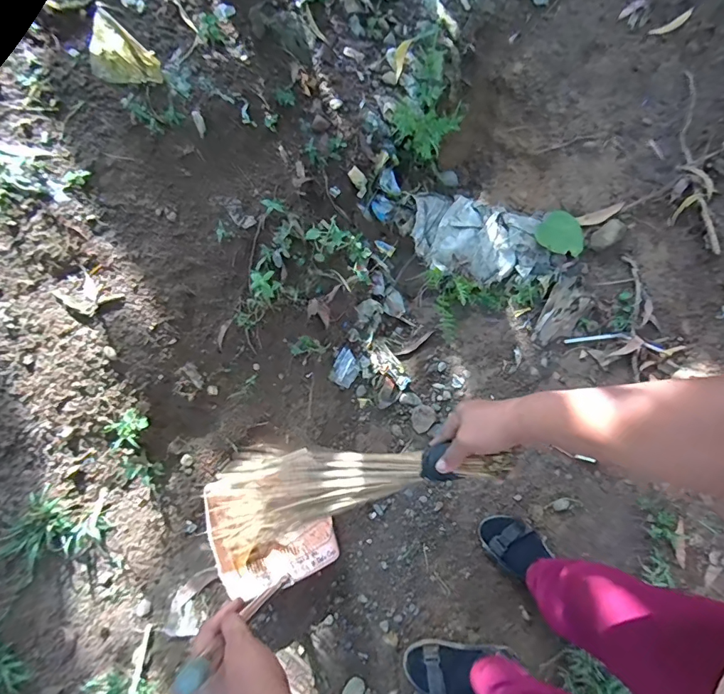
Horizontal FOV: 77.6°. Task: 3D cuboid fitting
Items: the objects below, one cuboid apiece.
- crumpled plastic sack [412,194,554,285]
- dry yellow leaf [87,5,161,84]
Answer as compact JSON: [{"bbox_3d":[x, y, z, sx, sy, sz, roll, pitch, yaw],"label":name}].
[{"bbox_3d":[0.319,-0.299,1.214,0.368,0.054,0.235,16,74,3],"label":"crumpled plastic sack"},{"bbox_3d":[-0.553,-0.658,1.011,0.220,0.020,0.122,41,77,10],"label":"dry yellow leaf"}]

